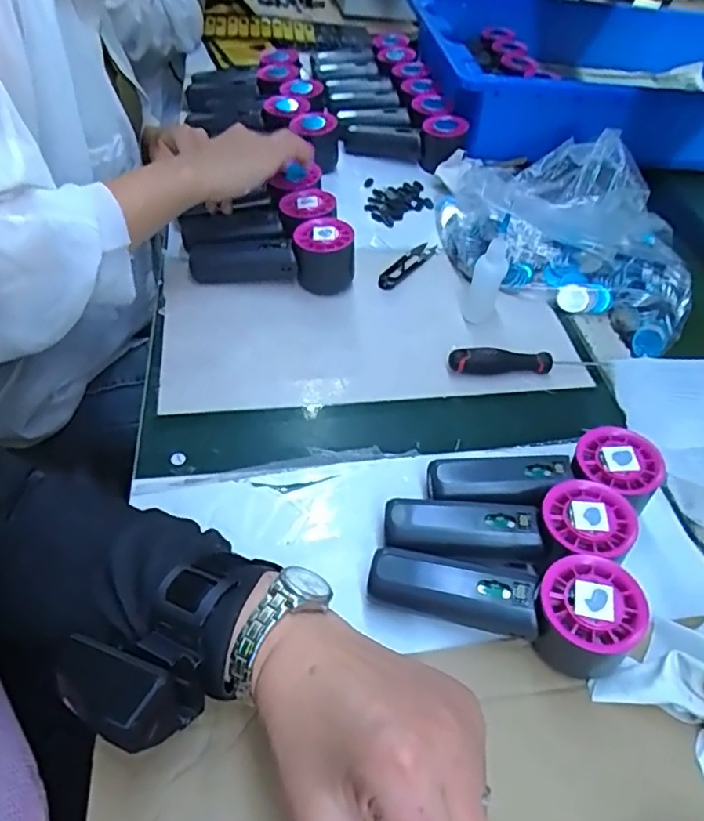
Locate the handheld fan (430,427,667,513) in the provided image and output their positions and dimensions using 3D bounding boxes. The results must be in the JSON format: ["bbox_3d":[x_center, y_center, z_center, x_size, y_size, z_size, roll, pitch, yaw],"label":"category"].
[{"bbox_3d":[0.135,0.054,0.422,0.159,0.051,0.054,-7,49,4],"label":"handheld fan"}]

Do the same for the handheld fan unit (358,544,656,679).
[{"bbox_3d":[0.090,0.117,0.359,0.153,0.050,0.052,6,47,16],"label":"handheld fan unit"}]

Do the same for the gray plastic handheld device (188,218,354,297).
[{"bbox_3d":[-0.077,-0.153,0.569,0.155,0.059,0.048,7,48,-1],"label":"gray plastic handheld device"}]

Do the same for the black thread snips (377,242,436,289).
[{"bbox_3d":[0.058,-0.154,0.614,0.026,0.014,0.097,32,52,20],"label":"black thread snips"}]

